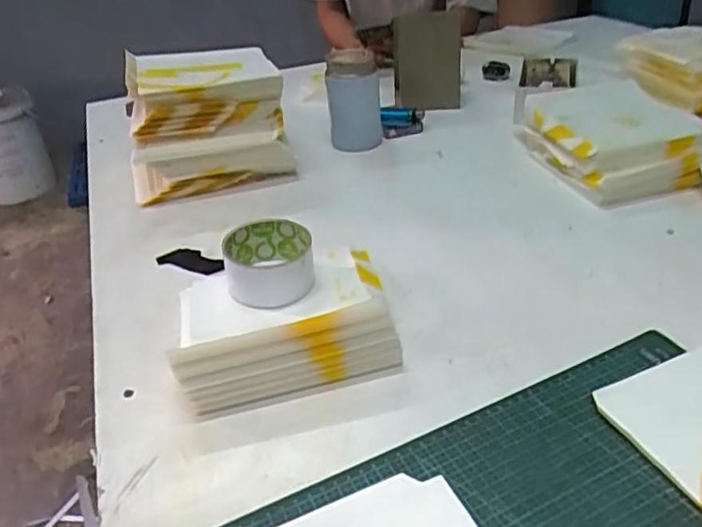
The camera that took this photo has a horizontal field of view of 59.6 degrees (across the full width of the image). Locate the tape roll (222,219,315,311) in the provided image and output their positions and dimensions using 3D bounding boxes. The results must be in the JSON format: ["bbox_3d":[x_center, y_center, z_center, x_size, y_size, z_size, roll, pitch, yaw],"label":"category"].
[{"bbox_3d":[-0.076,-0.001,0.567,0.078,0.042,0.084,-4,33,2],"label":"tape roll"}]

